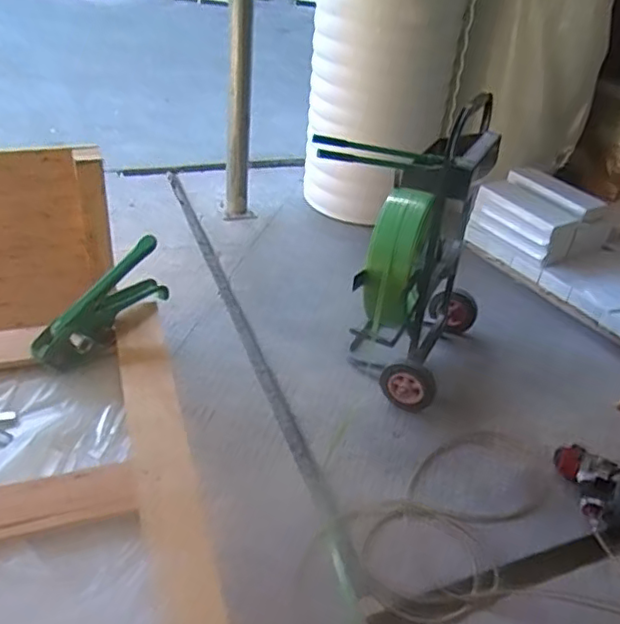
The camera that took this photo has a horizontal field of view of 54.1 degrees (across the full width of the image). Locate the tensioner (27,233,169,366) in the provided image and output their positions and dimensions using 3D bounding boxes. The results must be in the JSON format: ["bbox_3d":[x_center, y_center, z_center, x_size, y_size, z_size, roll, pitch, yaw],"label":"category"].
[{"bbox_3d":[-0.339,-0.003,1.024,0.079,0.160,0.263,27,60,26],"label":"tensioner"}]

